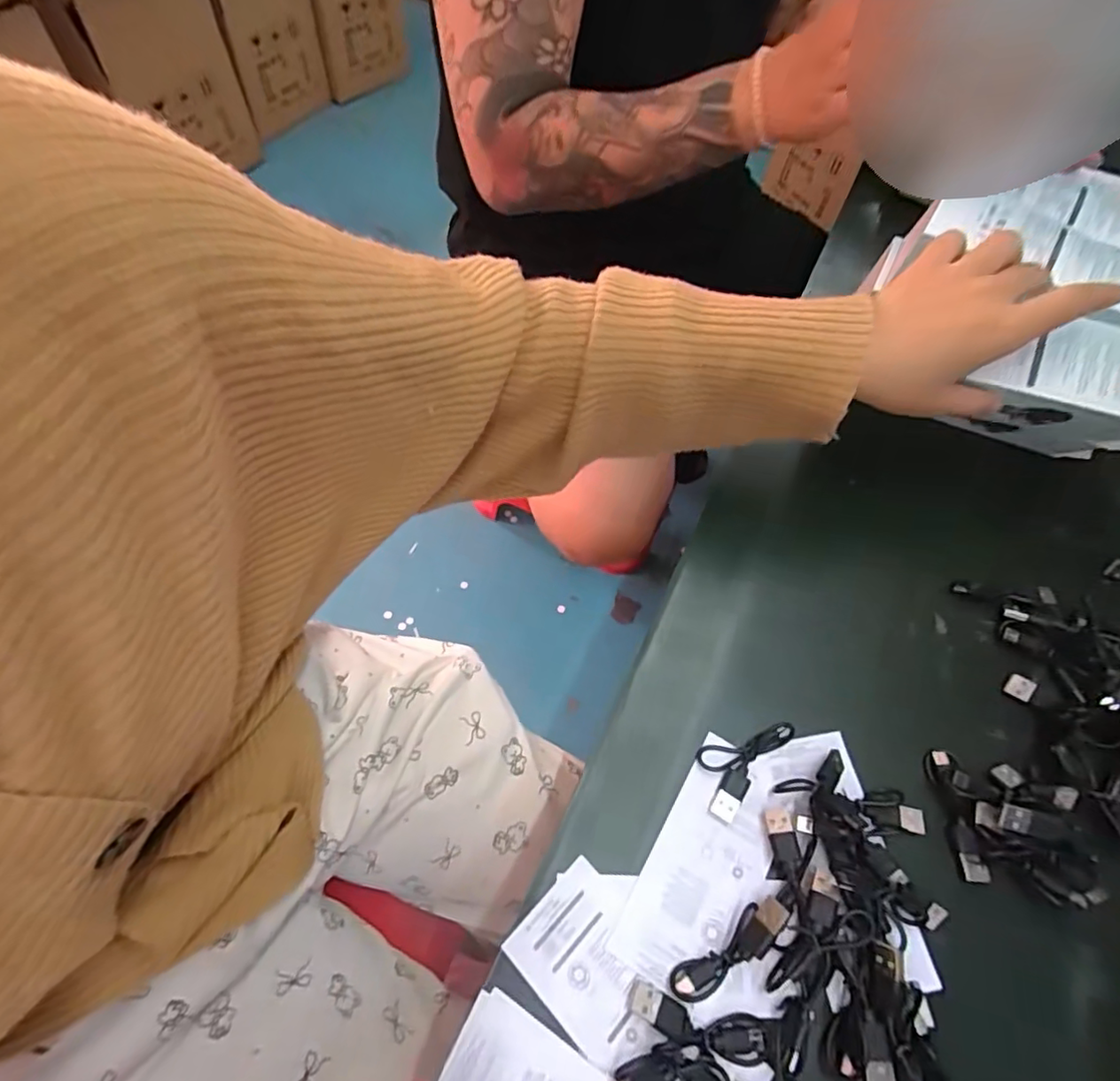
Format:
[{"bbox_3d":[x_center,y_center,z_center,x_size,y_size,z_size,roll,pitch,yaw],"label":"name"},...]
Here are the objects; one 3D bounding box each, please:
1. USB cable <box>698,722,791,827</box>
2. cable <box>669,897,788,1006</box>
[{"bbox_3d":[0.098,0.119,0.320,0.032,0.011,0.063,39,65,19],"label":"USB cable"},{"bbox_3d":[0.079,0.192,0.272,0.061,0.016,0.016,-27,64,-17],"label":"cable"}]

